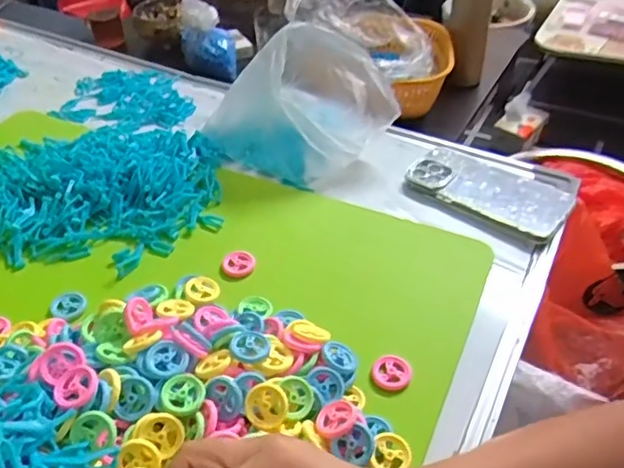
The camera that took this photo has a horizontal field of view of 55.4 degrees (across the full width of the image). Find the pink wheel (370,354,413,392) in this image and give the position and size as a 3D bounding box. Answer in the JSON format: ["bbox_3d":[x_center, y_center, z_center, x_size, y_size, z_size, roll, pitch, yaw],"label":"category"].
[{"bbox_3d":[0.062,0.108,0.462,0.030,0.009,0.028,-1,41,1],"label":"pink wheel"}]

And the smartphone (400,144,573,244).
[{"bbox_3d":[0.188,-0.049,0.632,0.165,0.012,0.087,29,58,24],"label":"smartphone"}]

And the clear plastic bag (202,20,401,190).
[{"bbox_3d":[-0.017,-0.145,0.657,0.204,0.129,0.128,12,43,13],"label":"clear plastic bag"}]

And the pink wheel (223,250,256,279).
[{"bbox_3d":[-0.067,0.027,0.550,0.029,0.009,0.027,-1,41,1],"label":"pink wheel"}]

